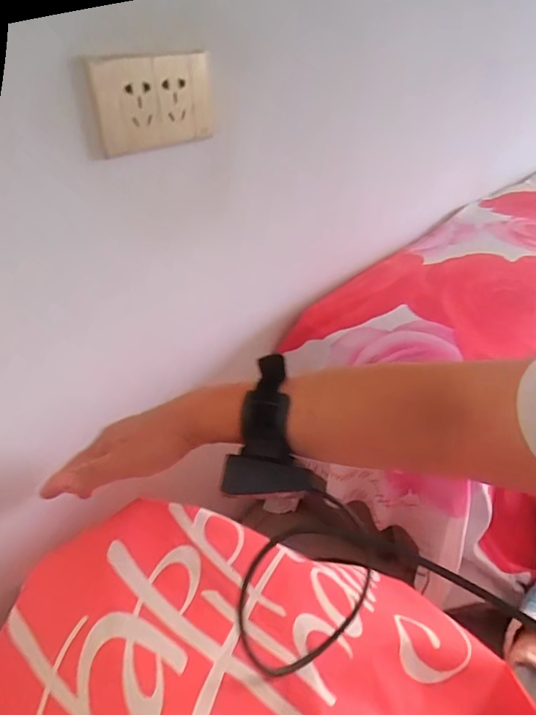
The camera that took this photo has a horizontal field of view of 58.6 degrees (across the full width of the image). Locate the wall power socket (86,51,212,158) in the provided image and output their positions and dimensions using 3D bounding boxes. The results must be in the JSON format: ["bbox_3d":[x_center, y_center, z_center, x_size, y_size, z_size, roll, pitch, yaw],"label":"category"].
[{"bbox_3d":[-0.096,-0.220,0.412,0.115,0.069,0.012,-30,42,-35],"label":"wall power socket"}]

